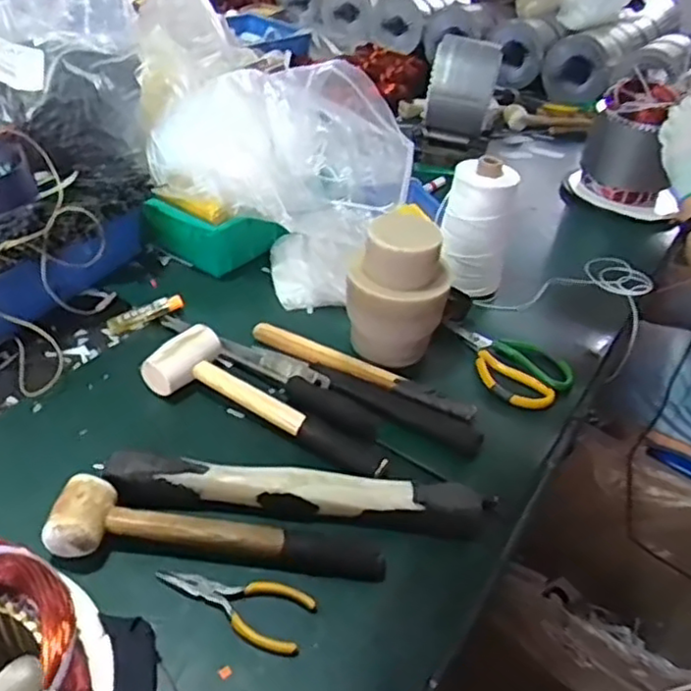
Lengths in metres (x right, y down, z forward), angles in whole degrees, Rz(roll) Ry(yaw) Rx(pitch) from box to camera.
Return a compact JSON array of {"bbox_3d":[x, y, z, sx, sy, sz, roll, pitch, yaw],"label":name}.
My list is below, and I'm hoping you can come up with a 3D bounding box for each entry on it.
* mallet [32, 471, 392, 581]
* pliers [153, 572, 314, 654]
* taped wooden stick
[{"bbox_3d":[-0.099,0.146,0.542,0.259,0.043,0.055,4,39,-3],"label":"mallet"},{"bbox_3d":[-0.087,0.195,0.511,0.118,0.007,0.049,13,40,8],"label":"pliers"},{"bbox_3d":[-0.036,0.126,0.581,0.332,0.033,0.047,6,39,0],"label":"taped wooden stick"}]

